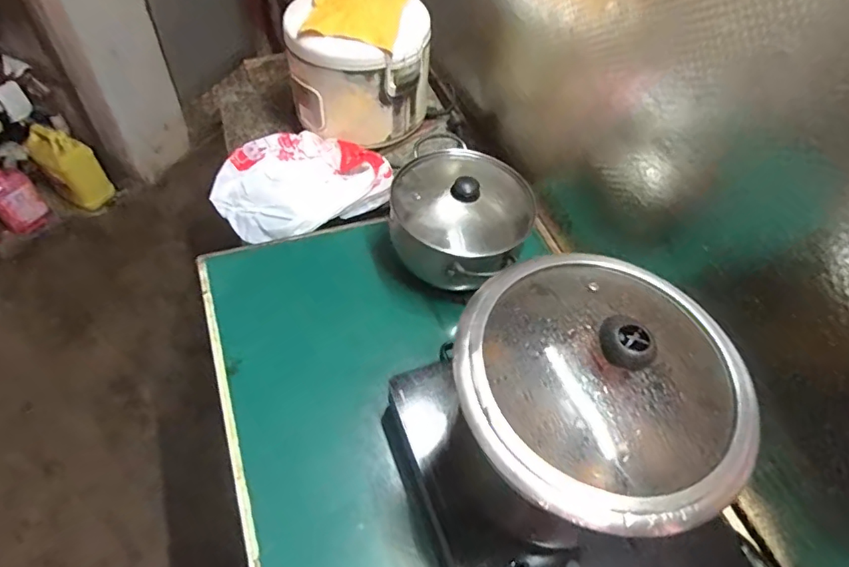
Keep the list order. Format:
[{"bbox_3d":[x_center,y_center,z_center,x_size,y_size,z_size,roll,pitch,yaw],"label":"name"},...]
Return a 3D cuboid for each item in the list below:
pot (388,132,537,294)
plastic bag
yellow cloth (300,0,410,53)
[{"bbox_3d":[0.056,-0.103,0.844,0.214,0.157,0.207,2,54,-3],"label":"pot"},{"bbox_3d":[-0.238,-0.196,0.964,0.286,0.077,0.245,-28,61,-22],"label":"plastic bag"},{"bbox_3d":[-0.117,-0.482,0.916,0.165,0.035,0.173,10,54,2],"label":"yellow cloth"}]

